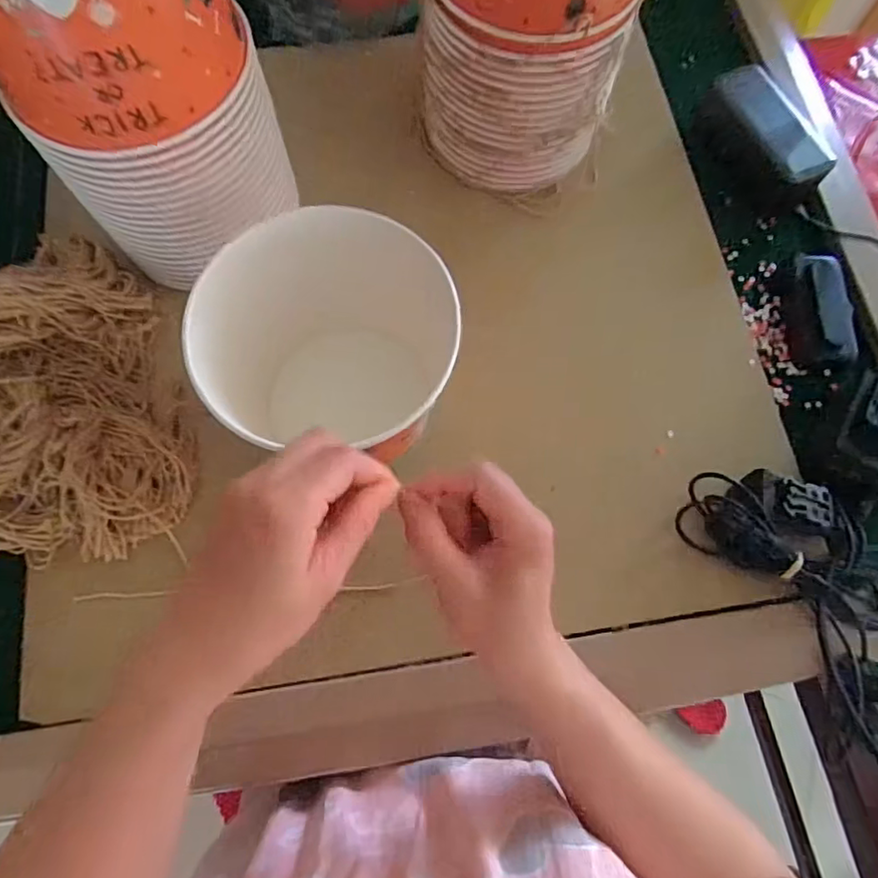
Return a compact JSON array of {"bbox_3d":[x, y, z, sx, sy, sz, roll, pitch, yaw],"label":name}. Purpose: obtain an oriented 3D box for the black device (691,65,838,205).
[{"bbox_3d":[0.296,-0.277,0.540,0.067,0.043,0.144,-18,73,-7],"label":"black device"}]

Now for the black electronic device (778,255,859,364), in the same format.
[{"bbox_3d":[0.327,-0.113,0.500,0.044,0.024,0.097,1,72,-1],"label":"black electronic device"}]

